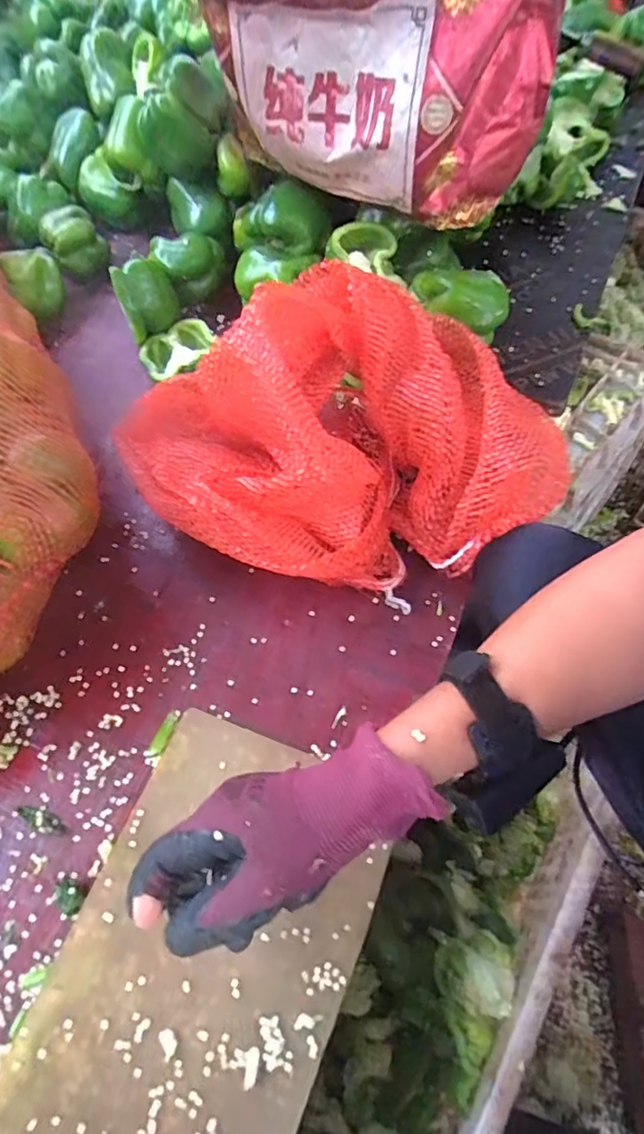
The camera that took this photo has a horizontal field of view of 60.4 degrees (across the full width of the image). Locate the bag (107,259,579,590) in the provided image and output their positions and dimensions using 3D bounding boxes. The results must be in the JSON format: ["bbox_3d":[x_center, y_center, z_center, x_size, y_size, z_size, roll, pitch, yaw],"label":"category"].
[{"bbox_3d":[0.013,-0.117,0.462,0.338,0.161,0.267,-23,62,-9],"label":"bag"}]

